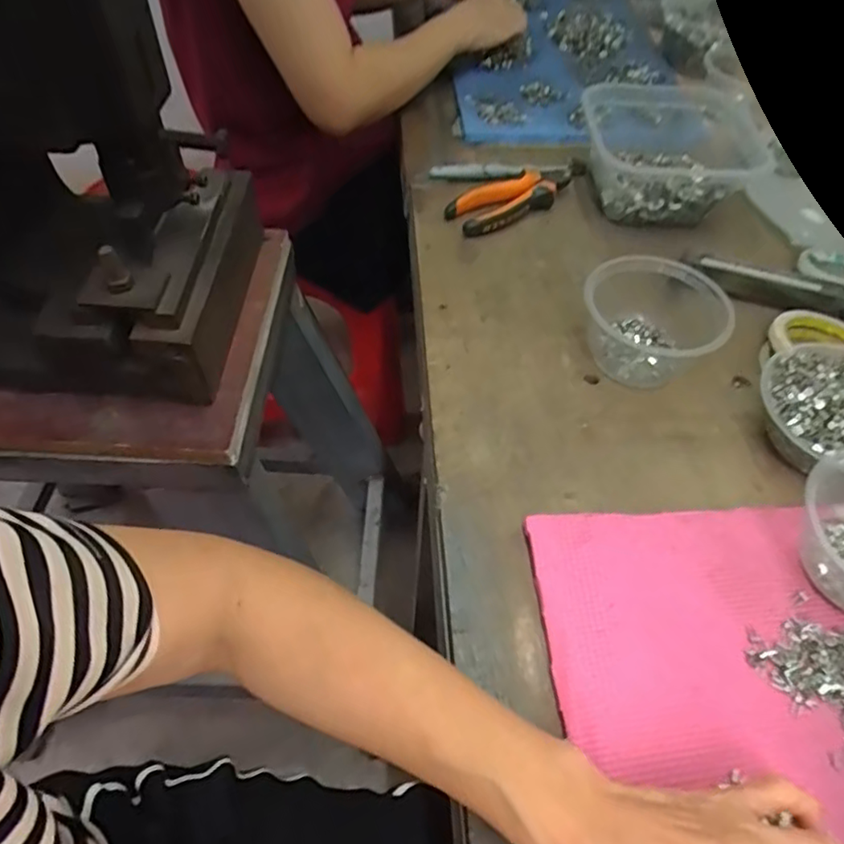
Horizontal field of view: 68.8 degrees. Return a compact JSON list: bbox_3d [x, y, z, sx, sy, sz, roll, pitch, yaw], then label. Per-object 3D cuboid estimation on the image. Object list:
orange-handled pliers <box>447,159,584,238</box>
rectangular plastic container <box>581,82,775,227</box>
[{"bbox_3d":[0.113,-0.246,0.660,0.186,0.022,0.054,-24,58,-20],"label":"orange-handled pliers"},{"bbox_3d":[0.260,-0.302,0.670,0.164,0.069,0.182,2,53,-1],"label":"rectangular plastic container"}]

